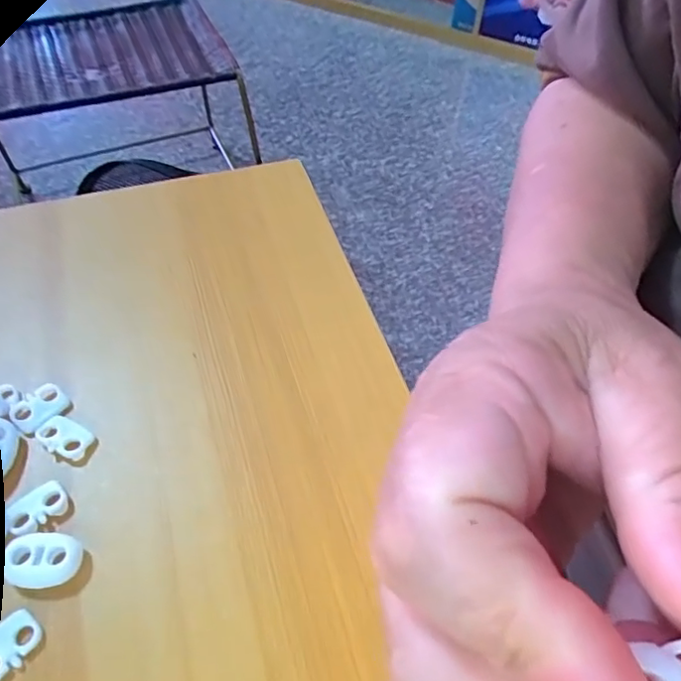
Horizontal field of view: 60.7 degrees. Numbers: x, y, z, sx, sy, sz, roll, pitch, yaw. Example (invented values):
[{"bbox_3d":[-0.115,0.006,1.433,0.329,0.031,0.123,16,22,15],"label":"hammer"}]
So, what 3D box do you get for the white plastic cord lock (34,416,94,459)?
[{"bbox_3d":[-0.094,0.033,0.198,0.019,0.004,0.011,22,55,14],"label":"white plastic cord lock"}]

